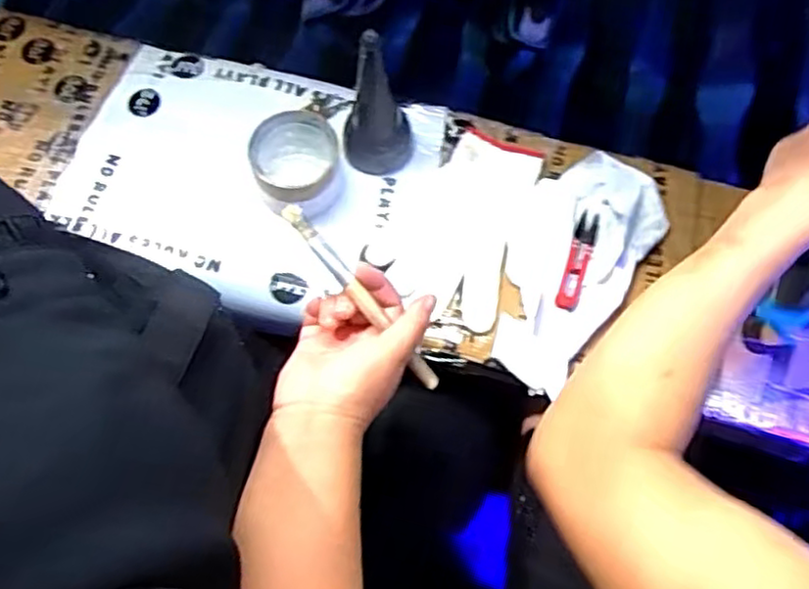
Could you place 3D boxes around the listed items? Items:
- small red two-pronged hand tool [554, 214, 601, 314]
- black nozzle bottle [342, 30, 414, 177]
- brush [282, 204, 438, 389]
[{"bbox_3d":[0.161,-0.031,0.640,0.022,0.011,0.101,17,69,6],"label":"small red two-pronged hand tool"},{"bbox_3d":[-0.024,-0.167,0.613,0.064,0.147,0.050,-2,68,-2],"label":"black nozzle bottle"},{"bbox_3d":[-0.030,0.002,0.478,0.012,0.009,0.160,-40,96,-16],"label":"brush"}]

